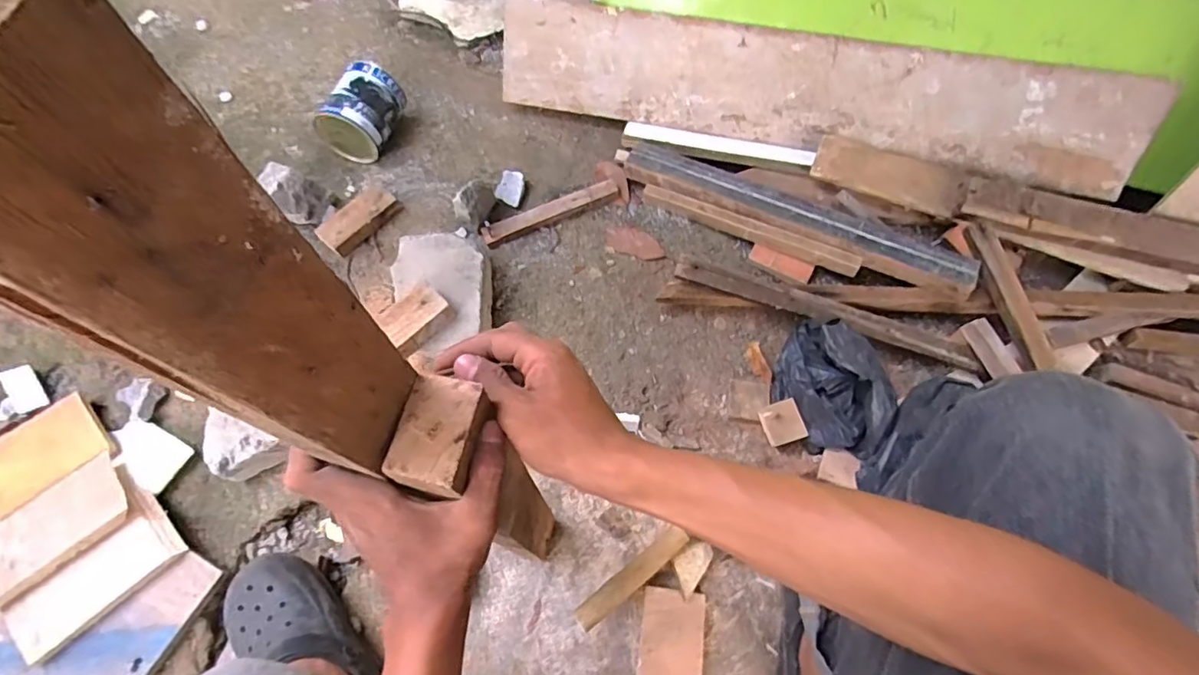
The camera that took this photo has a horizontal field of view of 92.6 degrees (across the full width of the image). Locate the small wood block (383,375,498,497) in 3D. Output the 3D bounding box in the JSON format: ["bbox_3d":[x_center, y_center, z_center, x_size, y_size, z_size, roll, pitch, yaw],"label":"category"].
[{"bbox_3d":[-0.088,0.055,0.318,0.042,0.021,0.060,12,66,6],"label":"small wood block"}]

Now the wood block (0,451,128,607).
[{"bbox_3d":[-0.706,0.246,0.728,0.187,0.015,0.111,-39,65,-17],"label":"wood block"}]

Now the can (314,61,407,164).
[{"bbox_3d":[-0.412,-0.390,1.000,0.109,0.117,0.135,18,67,9],"label":"can"}]

